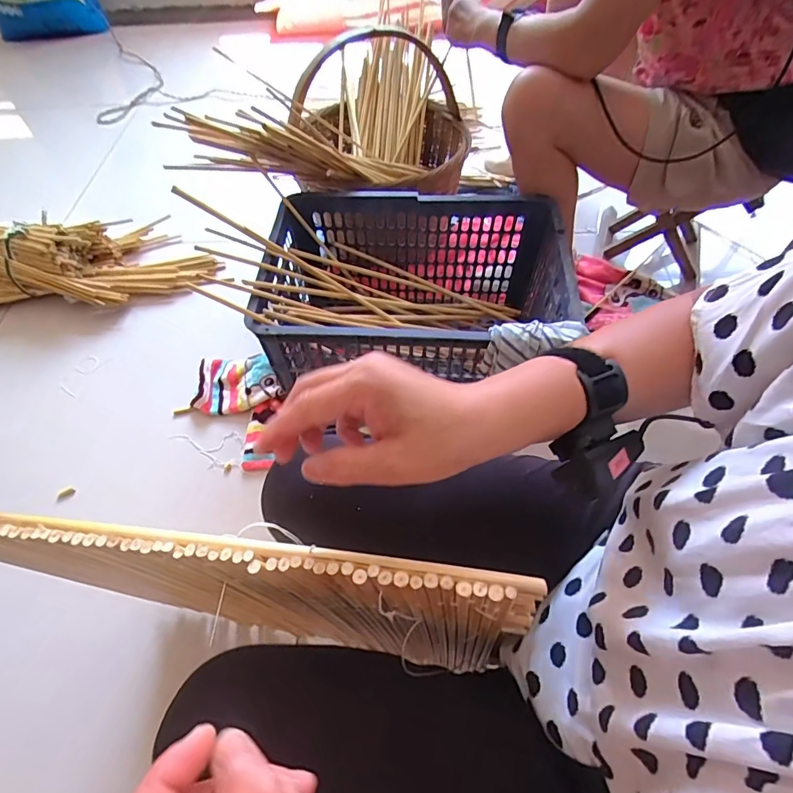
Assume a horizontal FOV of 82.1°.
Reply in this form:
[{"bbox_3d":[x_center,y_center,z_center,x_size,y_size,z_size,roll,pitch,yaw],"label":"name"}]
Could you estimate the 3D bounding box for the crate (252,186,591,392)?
[{"bbox_3d":[0.032,-0.161,0.816,0.485,0.237,0.317,2,56,3],"label":"crate"}]

